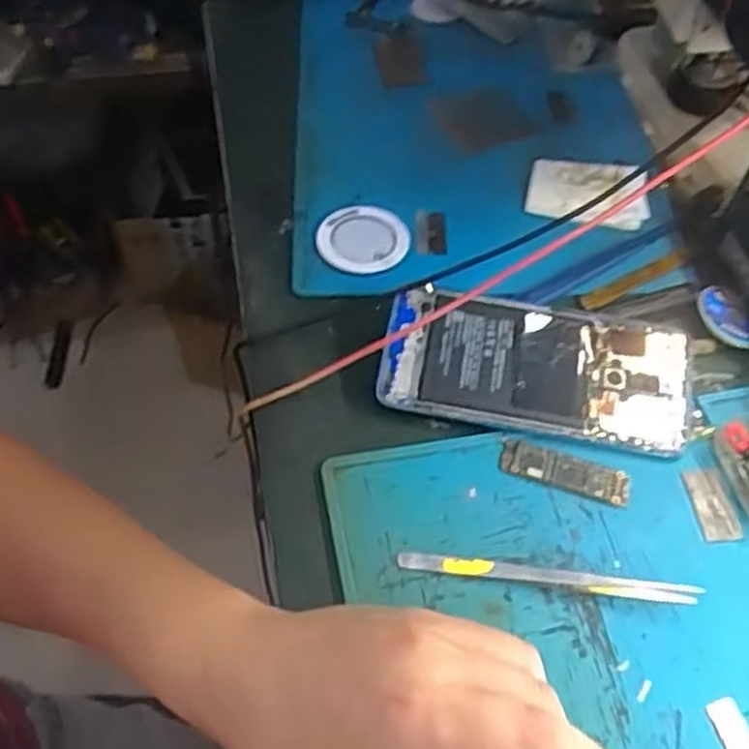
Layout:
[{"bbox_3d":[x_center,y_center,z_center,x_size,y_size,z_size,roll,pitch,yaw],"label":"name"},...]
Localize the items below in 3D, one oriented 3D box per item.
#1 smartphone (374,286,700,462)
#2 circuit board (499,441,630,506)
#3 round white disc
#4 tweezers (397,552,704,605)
[{"bbox_3d":[0.087,-0.003,0.412,0.161,0.007,0.072,9,68,3],"label":"smartphone"},{"bbox_3d":[0.097,0.049,0.389,0.064,0.004,0.018,15,55,10],"label":"circuit board"},{"bbox_3d":[-0.007,-0.086,0.481,0.056,0.008,0.049,18,55,12],"label":"round white disc"},{"bbox_3d":[0.078,0.091,0.350,0.133,0.013,0.008,7,54,4],"label":"tweezers"}]

